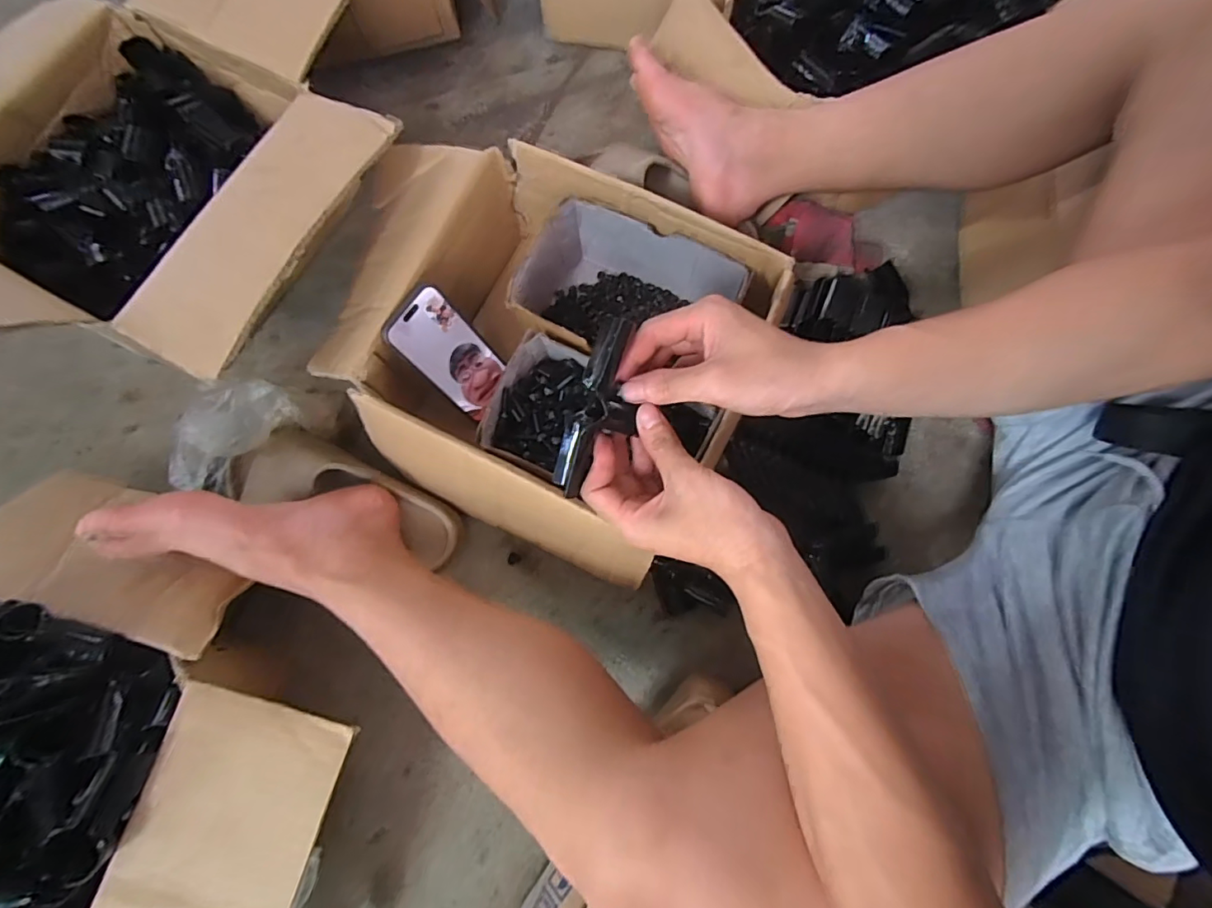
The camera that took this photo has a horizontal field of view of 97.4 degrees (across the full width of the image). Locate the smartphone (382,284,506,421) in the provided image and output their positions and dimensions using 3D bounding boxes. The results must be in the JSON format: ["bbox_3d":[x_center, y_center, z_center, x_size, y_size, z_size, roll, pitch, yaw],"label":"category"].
[{"bbox_3d":[-0.154,-0.099,0.532,0.008,0.133,0.070,22,74,37],"label":"smartphone"}]

